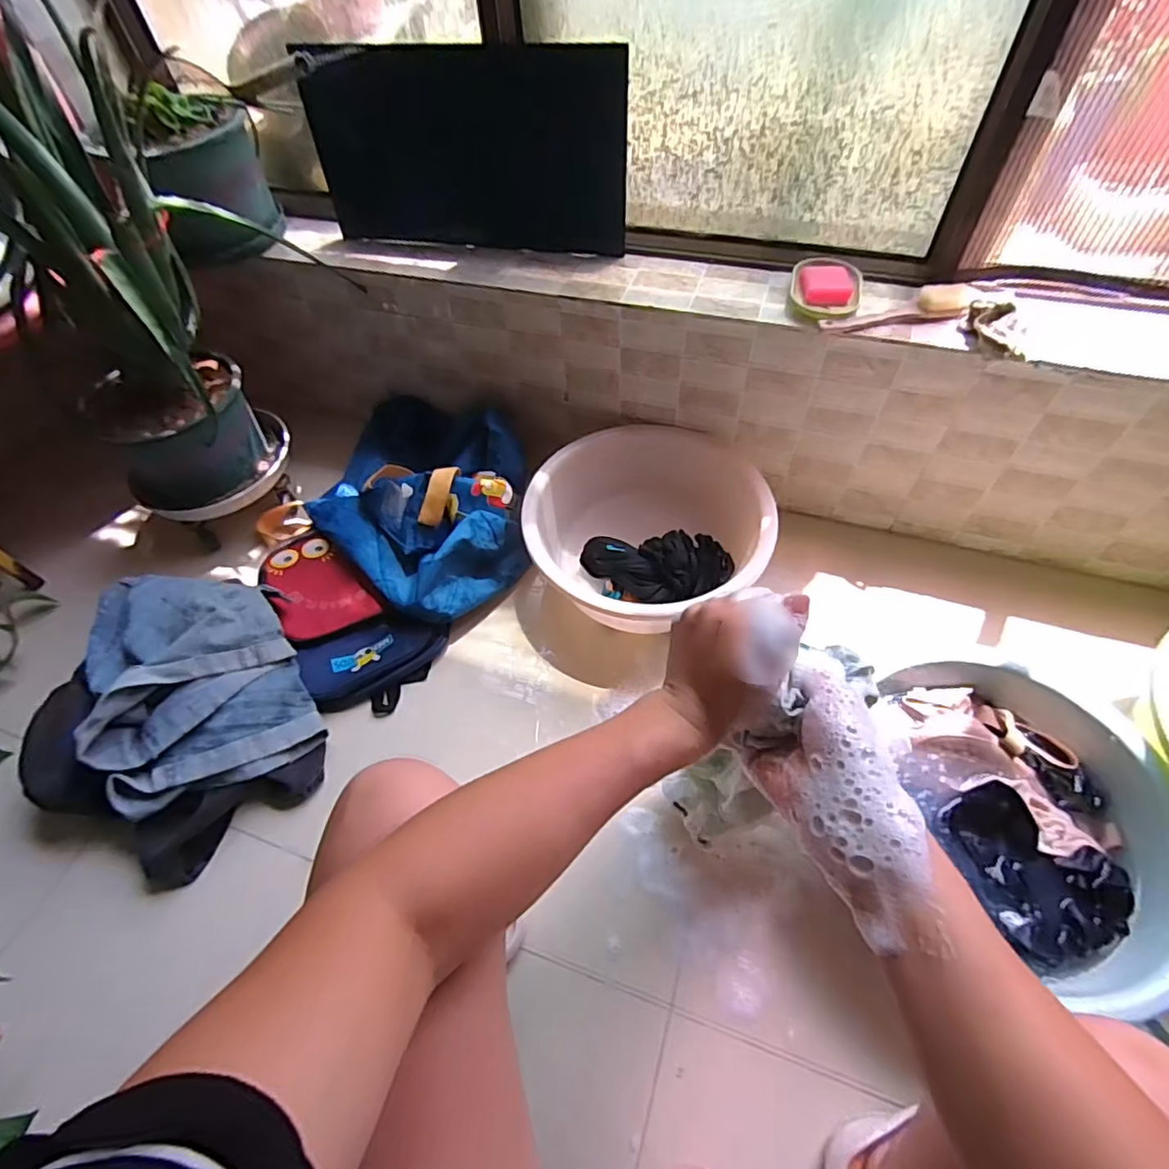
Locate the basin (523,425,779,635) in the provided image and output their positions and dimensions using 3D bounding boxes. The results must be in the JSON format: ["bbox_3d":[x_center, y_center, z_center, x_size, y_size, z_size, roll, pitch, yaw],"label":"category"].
[{"bbox_3d":[0.099,-0.082,0.966,0.378,0.154,0.327,-8,55,-2],"label":"basin"}]

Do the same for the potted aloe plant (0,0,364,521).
[{"bbox_3d":[-0.705,-0.472,0.897,0.340,0.661,0.397,16,58,14],"label":"potted aloe plant"}]

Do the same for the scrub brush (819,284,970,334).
[{"bbox_3d":[0.412,-0.369,0.783,0.188,0.040,0.047,-4,55,1],"label":"scrub brush"}]

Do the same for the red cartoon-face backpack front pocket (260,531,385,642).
[{"bbox_3d":[-0.458,-0.008,0.983,0.137,0.056,0.229,-34,60,-18],"label":"red cartoon-face backpack front pocket"}]

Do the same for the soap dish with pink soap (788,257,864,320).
[{"bbox_3d":[0.344,-0.422,0.834,0.096,0.029,0.121,12,57,12],"label":"soap dish with pink soap"}]

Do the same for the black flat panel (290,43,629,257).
[{"bbox_3d":[-0.179,-0.654,0.895,0.494,0.251,0.025,12,51,12],"label":"black flat panel"}]

